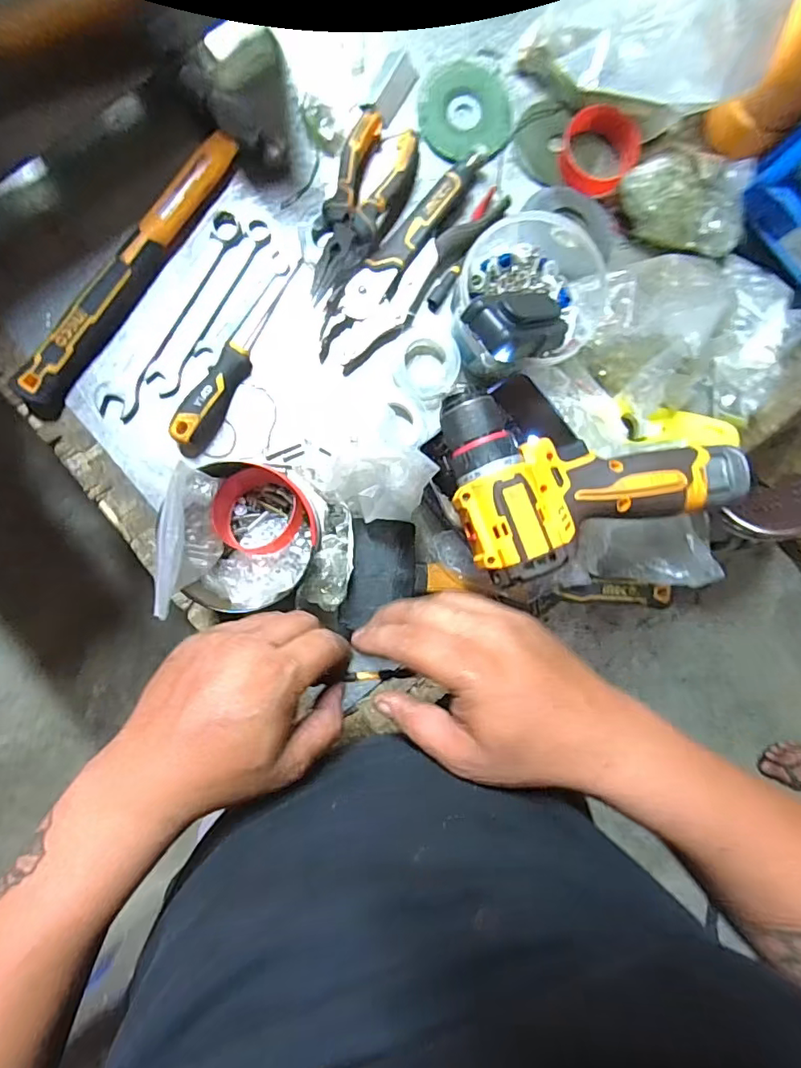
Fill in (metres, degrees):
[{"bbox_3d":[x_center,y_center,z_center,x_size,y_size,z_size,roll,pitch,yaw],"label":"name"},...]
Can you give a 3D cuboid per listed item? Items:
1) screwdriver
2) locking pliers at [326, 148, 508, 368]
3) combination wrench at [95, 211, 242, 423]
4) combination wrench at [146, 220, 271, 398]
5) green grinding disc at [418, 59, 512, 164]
[{"bbox_3d":[-0.142,-0.158,0.456,0.029,0.029,0.193,29,88,-6],"label":"screwdriver"},{"bbox_3d":[0.012,-0.241,0.470,0.059,0.029,0.216,42,87,-5],"label":"locking pliers"},{"bbox_3d":[-0.203,-0.193,0.461,0.031,0.009,0.205,31,86,-5],"label":"combination wrench"},{"bbox_3d":[-0.167,-0.201,0.465,0.023,0.009,0.175,33,86,-5],"label":"combination wrench"},{"bbox_3d":[0.058,-0.390,0.482,0.092,0.010,0.087,0,91,-6],"label":"green grinding disc"}]

